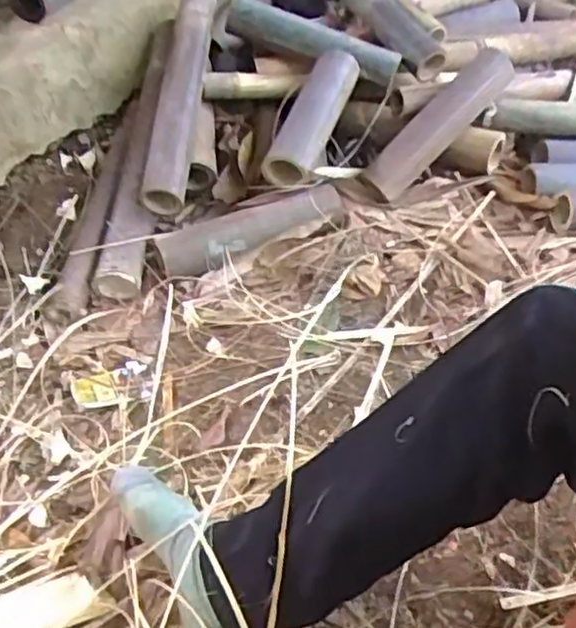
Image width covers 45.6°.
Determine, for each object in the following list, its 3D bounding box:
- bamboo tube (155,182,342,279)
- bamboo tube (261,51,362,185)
[{"bbox_3d":[-0.056,-0.138,1.148,0.325,0.067,0.062,-21,48,-18],"label":"bamboo tube"},{"bbox_3d":[0.048,-0.355,1.234,0.086,0.094,0.299,15,48,16],"label":"bamboo tube"}]

